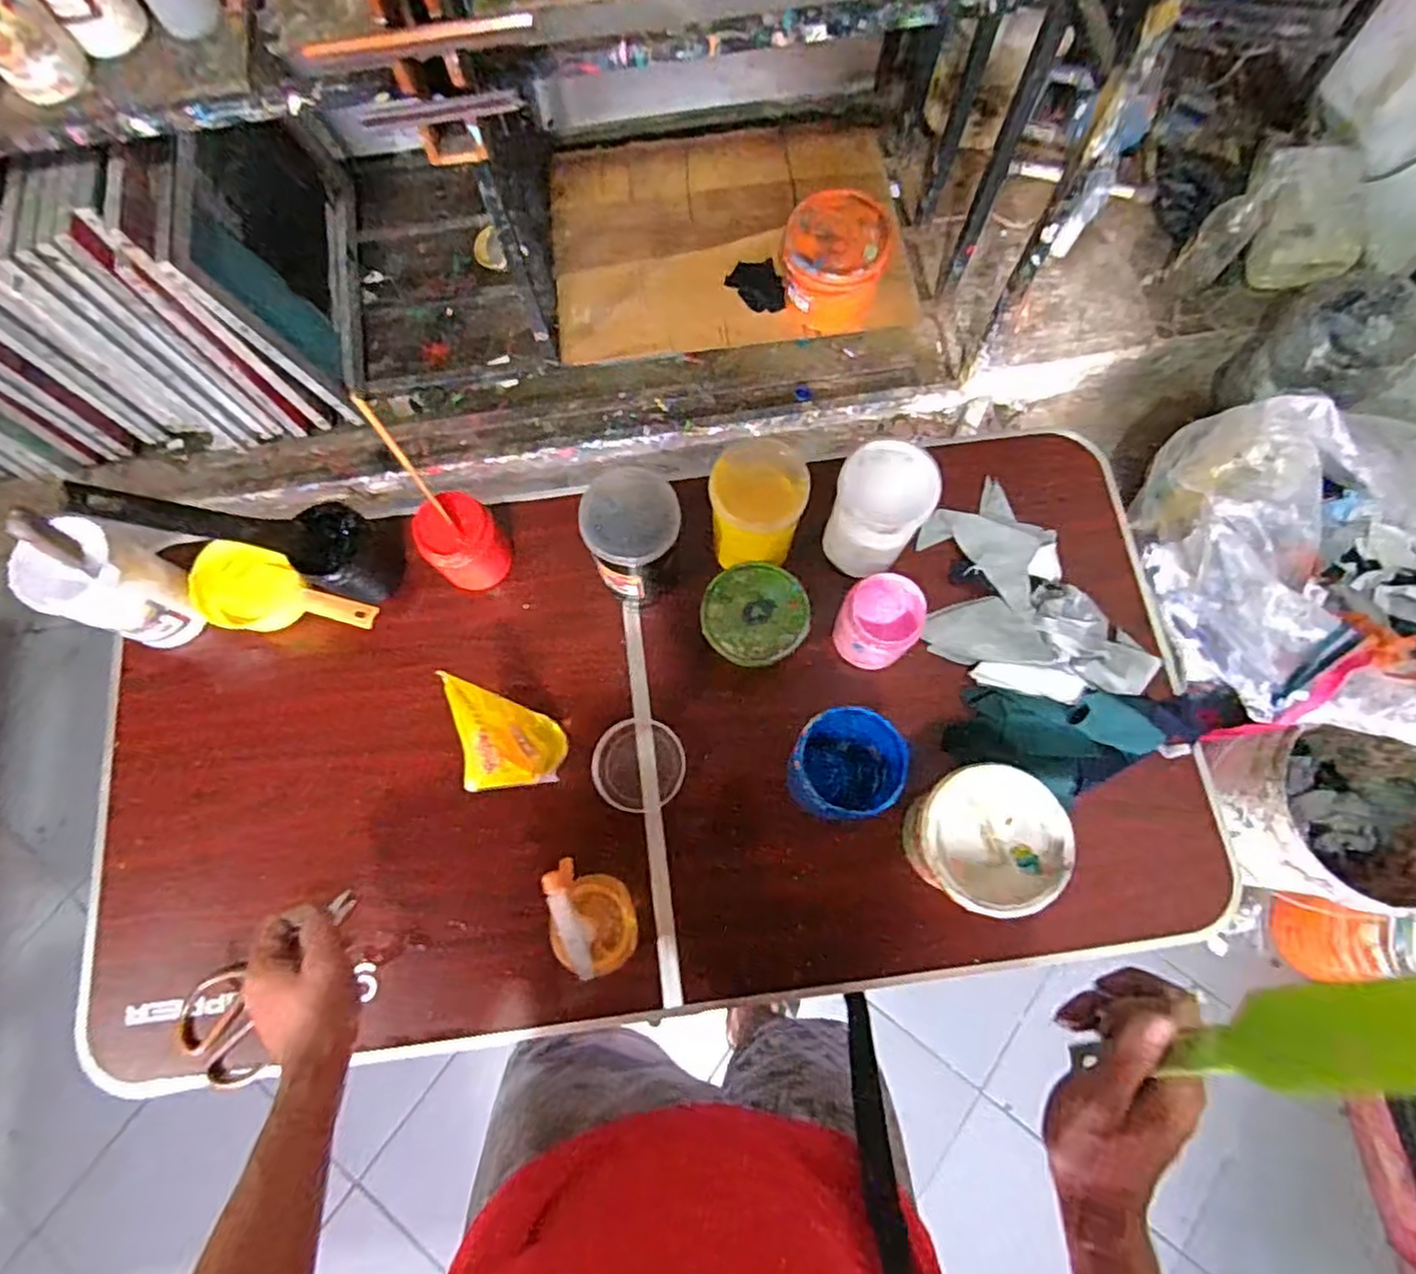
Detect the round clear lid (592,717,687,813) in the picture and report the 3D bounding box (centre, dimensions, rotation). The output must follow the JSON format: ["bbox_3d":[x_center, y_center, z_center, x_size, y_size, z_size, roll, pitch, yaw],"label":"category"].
[{"bbox_3d":[-0.076,0.140,0.767,0.098,0.012,0.098,0,75,1],"label":"round clear lid"}]

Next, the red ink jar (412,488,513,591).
[{"bbox_3d":[-0.275,-0.104,0.791,0.081,0.104,0.074,0,75,1],"label":"red ink jar"}]

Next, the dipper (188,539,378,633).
[{"bbox_3d":[-0.445,-0.041,0.752,0.251,0.061,0.095,11,75,21],"label":"dipper"}]

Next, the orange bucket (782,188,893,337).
[{"bbox_3d":[0.271,-0.809,1.526,0.214,0.230,0.219,0,75,1],"label":"orange bucket"}]

